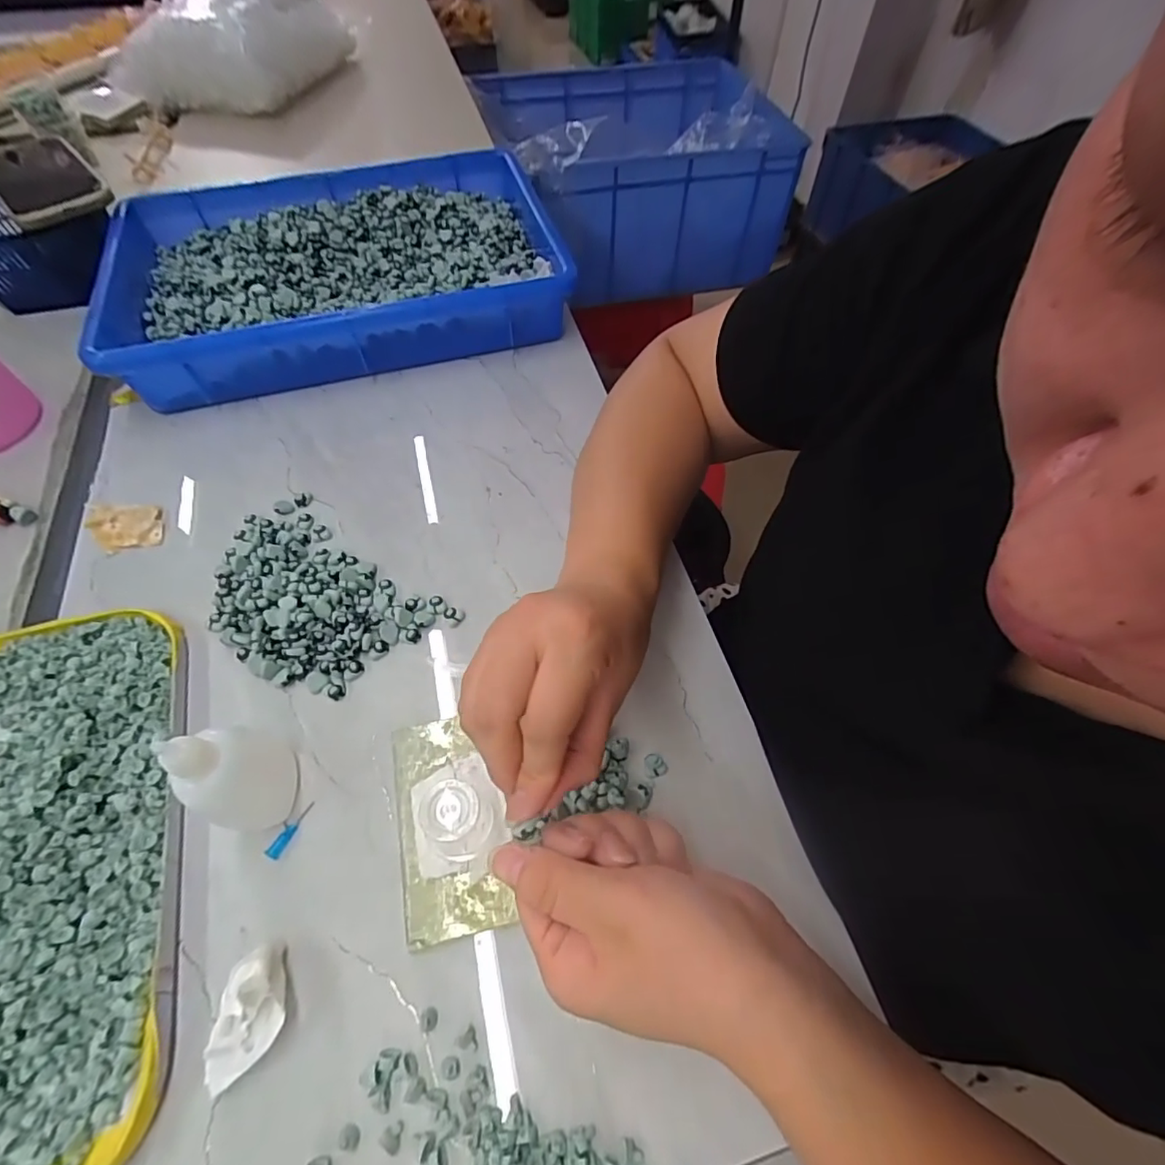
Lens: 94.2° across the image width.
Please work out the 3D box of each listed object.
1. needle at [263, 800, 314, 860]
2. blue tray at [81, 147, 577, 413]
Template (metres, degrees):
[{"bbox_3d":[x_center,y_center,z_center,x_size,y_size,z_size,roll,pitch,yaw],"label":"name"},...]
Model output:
[{"bbox_3d":[-0.152,0.128,0.281,0.006,0.004,0.030,24,61,12],"label":"needle"},{"bbox_3d":[-0.213,-0.279,0.488,0.362,0.064,0.240,-14,60,-10],"label":"blue tray"}]

